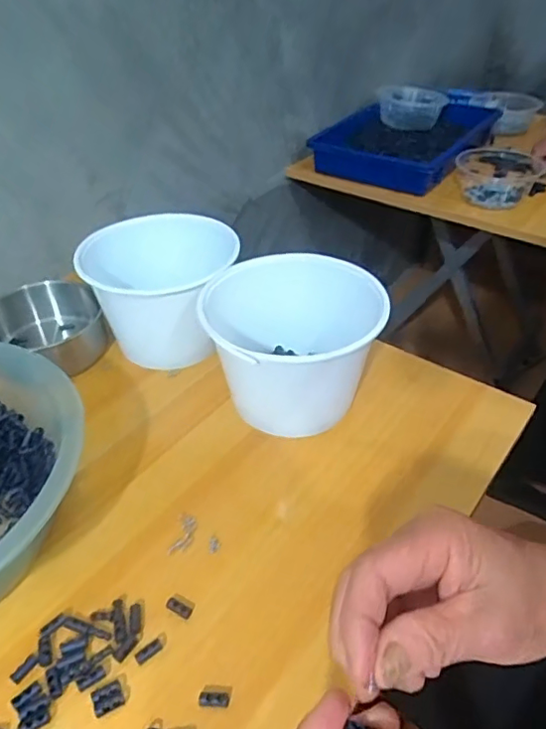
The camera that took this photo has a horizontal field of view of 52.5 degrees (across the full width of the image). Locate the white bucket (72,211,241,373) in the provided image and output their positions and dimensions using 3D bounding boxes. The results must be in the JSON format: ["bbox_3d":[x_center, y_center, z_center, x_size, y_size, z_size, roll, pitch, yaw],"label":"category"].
[{"bbox_3d":[-0.120,-0.084,0.607,0.153,0.118,0.153,-1,39,0],"label":"white bucket"}]

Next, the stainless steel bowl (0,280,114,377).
[{"bbox_3d":[-0.237,-0.040,0.605,0.112,0.068,0.102,-1,39,0],"label":"stainless steel bowl"}]

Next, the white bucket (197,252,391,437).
[{"bbox_3d":[0.022,-0.016,0.533,0.147,0.121,0.150,-1,39,0],"label":"white bucket"}]

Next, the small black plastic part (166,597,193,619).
[{"bbox_3d":[-0.067,0.172,0.392,0.019,0.004,0.009,17,42,21],"label":"small black plastic part"}]

